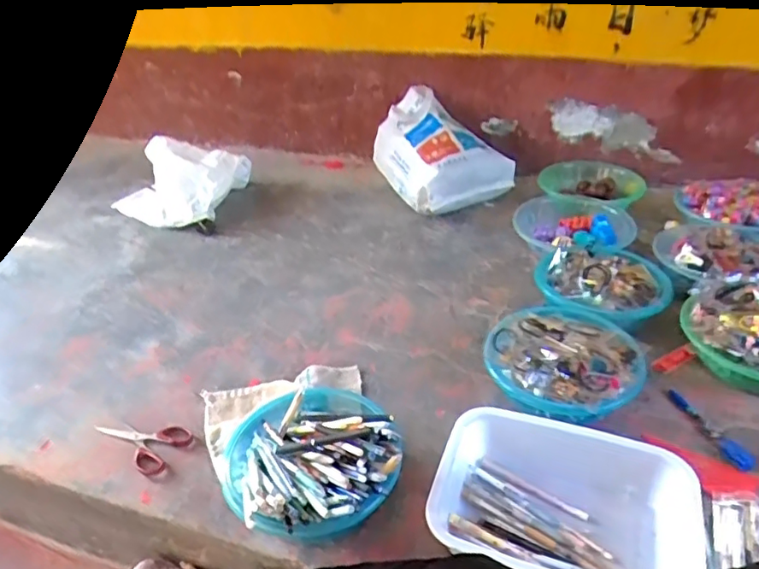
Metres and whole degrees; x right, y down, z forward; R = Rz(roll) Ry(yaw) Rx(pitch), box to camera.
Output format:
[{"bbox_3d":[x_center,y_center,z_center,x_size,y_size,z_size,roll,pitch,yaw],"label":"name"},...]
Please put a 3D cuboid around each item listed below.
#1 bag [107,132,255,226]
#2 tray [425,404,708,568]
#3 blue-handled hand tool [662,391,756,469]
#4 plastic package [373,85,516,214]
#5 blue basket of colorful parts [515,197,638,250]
[{"bbox_3d":[-0.544,-0.274,1.531,0.323,0.127,0.277,8,35,15],"label":"bag"},{"bbox_3d":[0.219,0.276,0.682,0.302,0.075,0.221,13,37,21],"label":"tray"},{"bbox_3d":[0.462,0.202,0.811,0.033,0.008,0.148,-14,36,-17],"label":"blue-handled hand tool"},{"bbox_3d":[0.155,-0.368,1.535,0.268,0.204,0.353,-17,37,-21],"label":"plastic package"},{"bbox_3d":[0.413,-0.118,1.225,0.237,0.077,0.233,14,37,22],"label":"blue basket of colorful parts"}]

